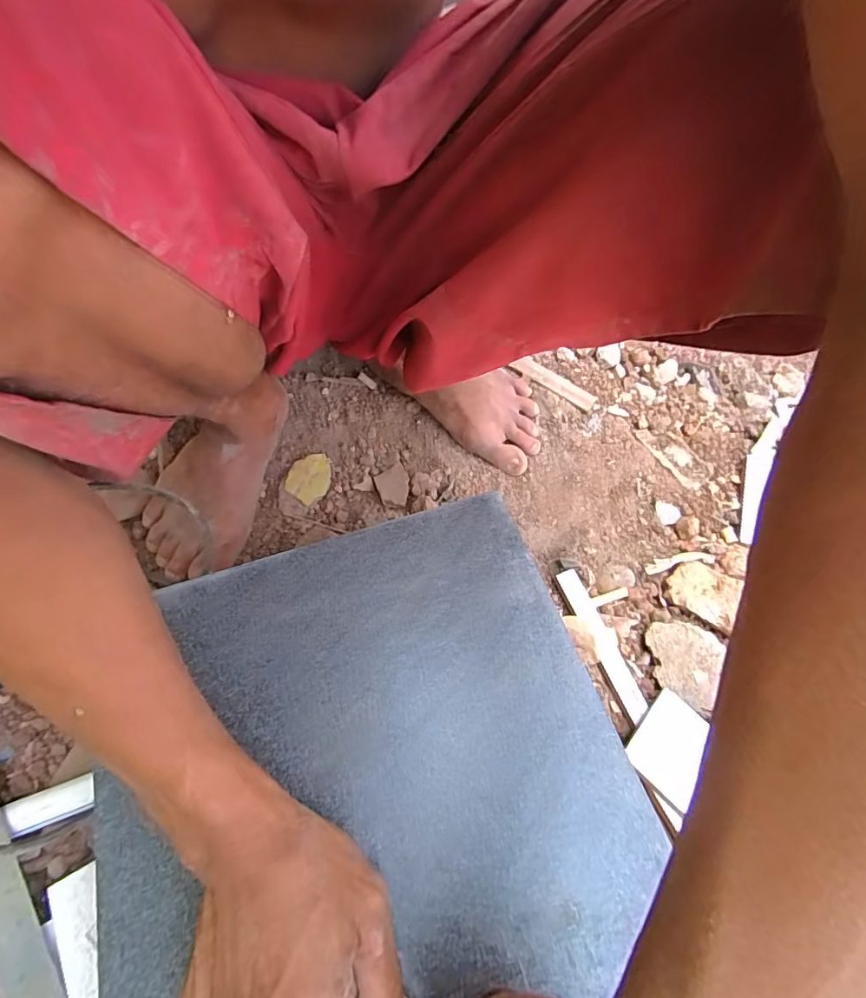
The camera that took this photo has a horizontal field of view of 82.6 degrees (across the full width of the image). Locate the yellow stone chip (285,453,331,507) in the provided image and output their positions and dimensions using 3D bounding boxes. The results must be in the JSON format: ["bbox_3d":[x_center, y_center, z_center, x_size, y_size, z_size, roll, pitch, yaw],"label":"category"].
[{"bbox_3d":[-0.122,-0.020,0.484,0.041,0.006,0.055,10,61,3],"label":"yellow stone chip"}]

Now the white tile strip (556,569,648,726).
[{"bbox_3d":[0.142,0.119,0.417,0.020,0.012,0.127,-18,64,-12],"label":"white tile strip"}]

